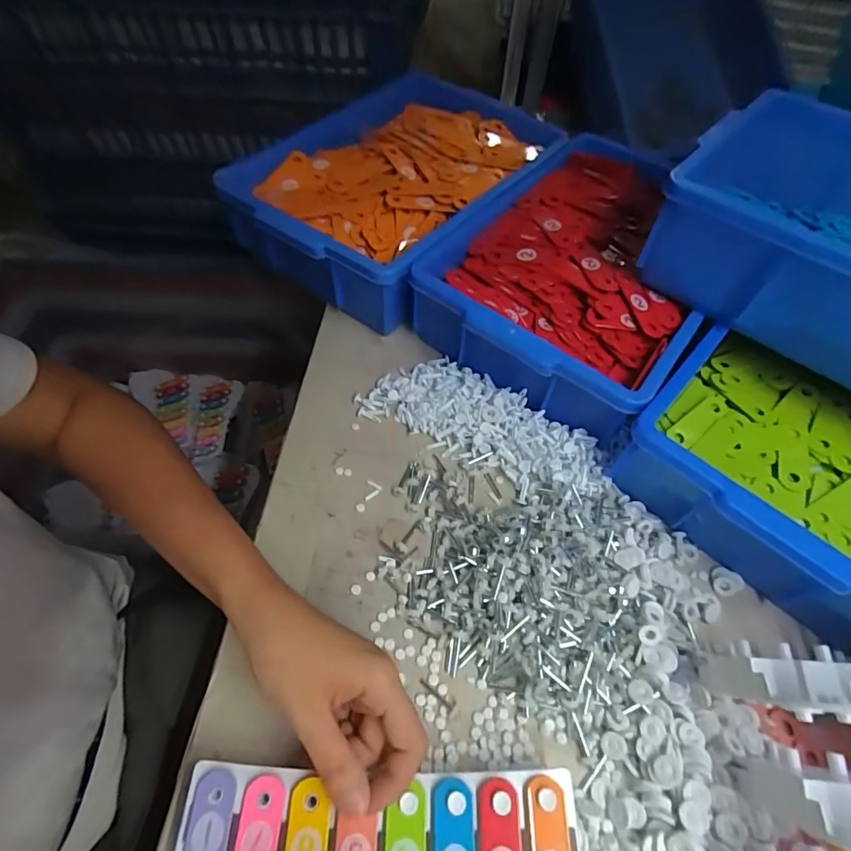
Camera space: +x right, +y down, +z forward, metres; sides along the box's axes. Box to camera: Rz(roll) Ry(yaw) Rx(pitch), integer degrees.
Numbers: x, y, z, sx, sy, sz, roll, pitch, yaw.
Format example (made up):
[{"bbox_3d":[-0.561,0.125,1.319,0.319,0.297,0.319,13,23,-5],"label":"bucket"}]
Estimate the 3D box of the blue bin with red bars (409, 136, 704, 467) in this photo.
[{"bbox_3d":[0.171,-0.170,0.496,0.241,0.078,0.364,32,63,18],"label":"blue bin with red bars"}]

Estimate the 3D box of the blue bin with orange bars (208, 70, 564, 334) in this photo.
[{"bbox_3d":[-0.031,-0.289,0.554,0.246,0.090,0.351,31,63,17],"label":"blue bin with orange bars"}]

